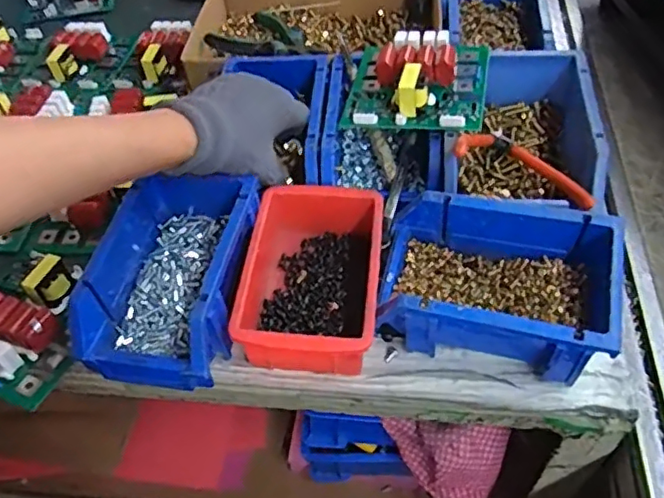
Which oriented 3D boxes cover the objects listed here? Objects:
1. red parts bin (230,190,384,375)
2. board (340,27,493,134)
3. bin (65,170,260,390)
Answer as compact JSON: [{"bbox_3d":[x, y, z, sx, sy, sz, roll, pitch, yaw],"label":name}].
[{"bbox_3d":[-0.013,0.019,0.446,0.098,0.053,0.145,2,52,8],"label":"red parts bin"},{"bbox_3d":[0.073,-0.148,0.502,0.120,0.045,0.112,7,53,12],"label":"board"},{"bbox_3d":[-0.118,0.011,0.443,0.100,0.062,0.175,5,53,11],"label":"bin"}]

